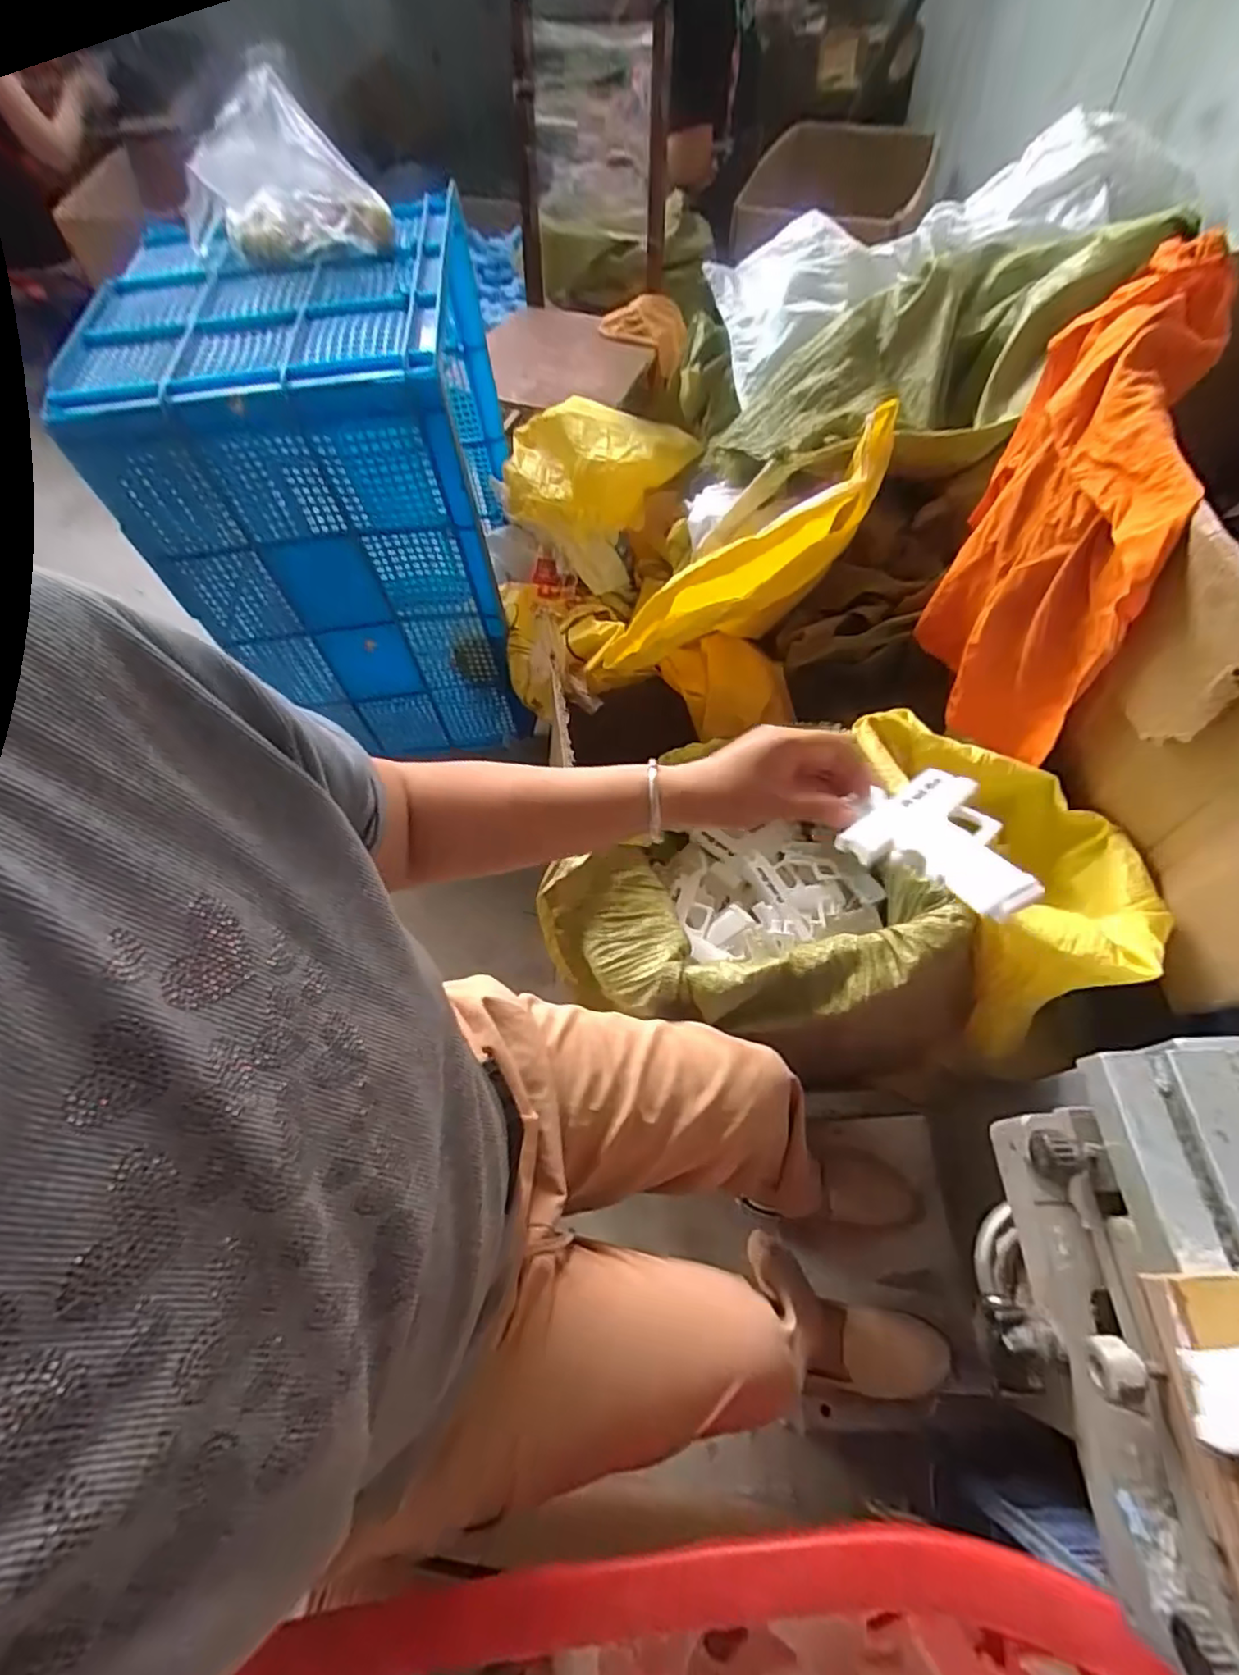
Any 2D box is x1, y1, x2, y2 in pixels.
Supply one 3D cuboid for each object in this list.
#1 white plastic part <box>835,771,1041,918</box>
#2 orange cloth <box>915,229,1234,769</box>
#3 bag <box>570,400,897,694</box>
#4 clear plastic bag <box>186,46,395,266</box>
[{"bbox_3d":[0.200,-0.004,0.442,0.106,0.030,0.150,7,37,6],"label":"white plastic part"},{"bbox_3d":[0.499,-0.339,0.775,0.152,0.423,0.364,12,62,9],"label":"orange cloth"},{"bbox_3d":[0.153,-0.391,0.962,0.553,0.121,0.185,-28,58,23],"label":"bag"},{"bbox_3d":[-0.469,-0.886,0.866,0.277,0.175,0.082,11,62,9],"label":"clear plastic bag"}]

